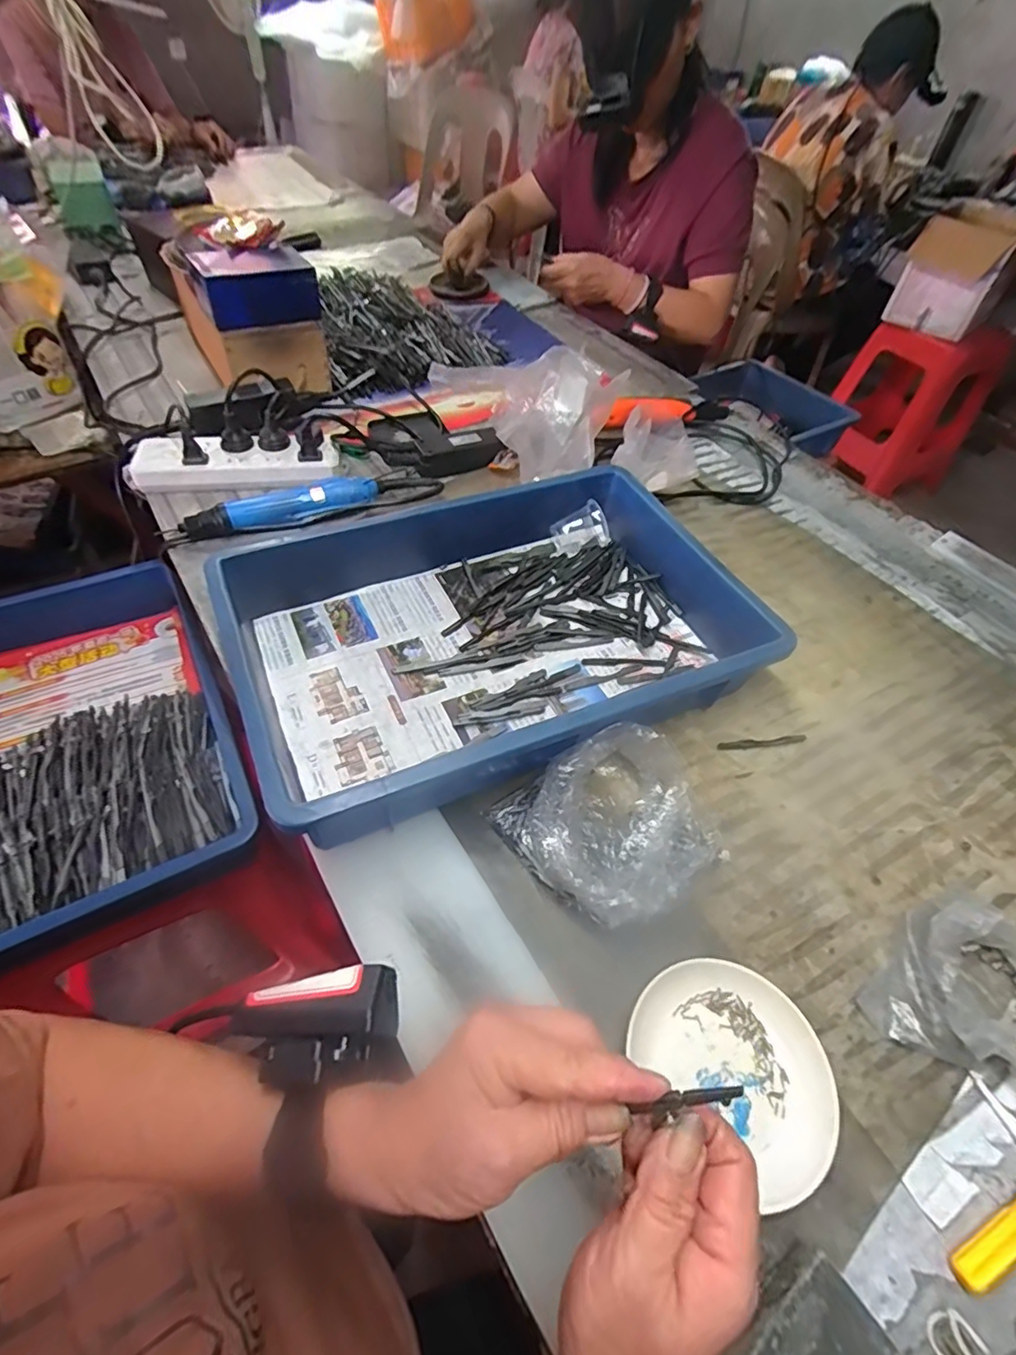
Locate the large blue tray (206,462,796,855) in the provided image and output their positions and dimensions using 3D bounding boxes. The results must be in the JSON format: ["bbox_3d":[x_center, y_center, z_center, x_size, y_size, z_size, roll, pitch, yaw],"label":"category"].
[{"bbox_3d":[-0.005,-0.049,0.514,0.425,0.089,0.281,-19,57,-19],"label":"large blue tray"}]

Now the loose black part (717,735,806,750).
[{"bbox_3d":[0.227,0.058,0.508,0.083,0.004,0.009,-4,53,-8],"label":"loose black part"}]

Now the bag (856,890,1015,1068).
[{"bbox_3d":[0.315,0.202,0.373,0.133,0.048,0.090,16,53,7],"label":"bag"}]

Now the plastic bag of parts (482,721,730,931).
[{"bbox_3d":[0.080,0.106,0.426,0.142,0.047,0.129,-28,60,-23],"label":"plastic bag of parts"}]

